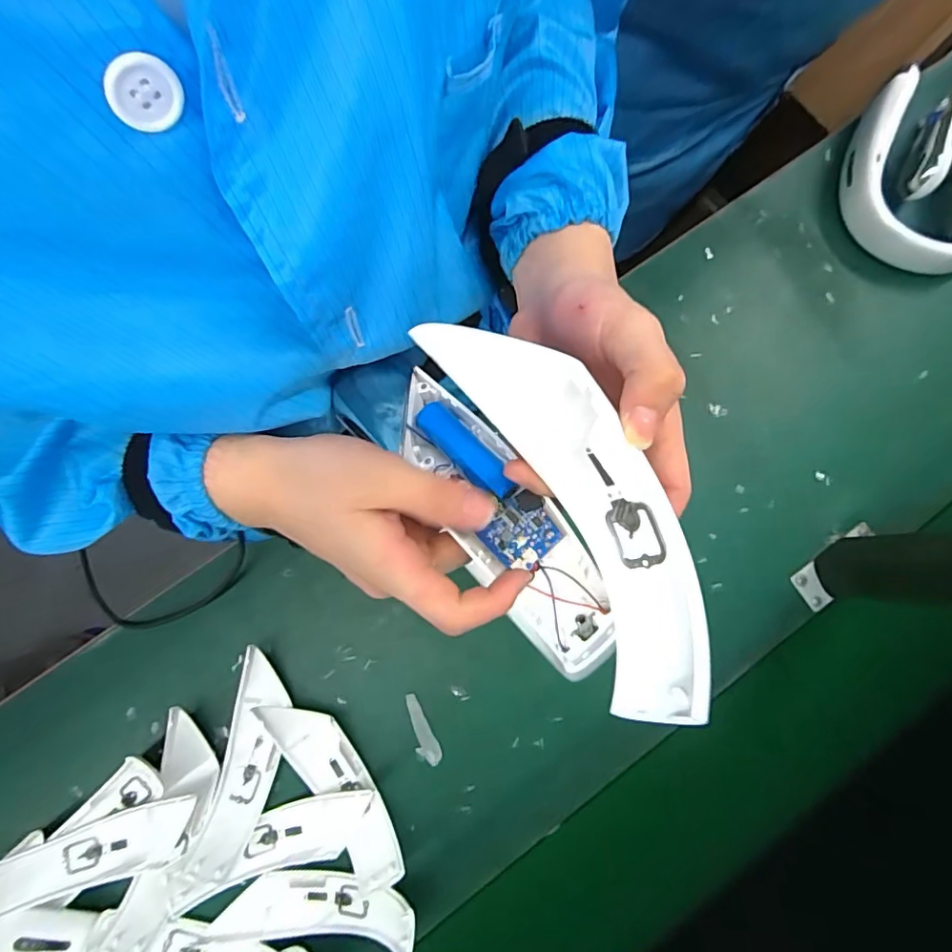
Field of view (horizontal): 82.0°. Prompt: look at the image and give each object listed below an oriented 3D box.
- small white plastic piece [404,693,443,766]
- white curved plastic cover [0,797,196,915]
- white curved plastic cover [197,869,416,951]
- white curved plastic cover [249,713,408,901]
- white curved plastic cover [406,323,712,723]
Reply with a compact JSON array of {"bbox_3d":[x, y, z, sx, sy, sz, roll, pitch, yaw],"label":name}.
[{"bbox_3d":[-0.052,0.235,0.505,0.019,0.004,0.065,-27,83,-6],"label":"small white plastic piece"},{"bbox_3d":[-0.313,0.314,0.454,0.170,0.043,0.052,-17,81,-5],"label":"white curved plastic cover"},{"bbox_3d":[-0.138,0.362,0.456,0.175,0.049,0.052,1,80,-2],"label":"white curved plastic cover"},{"bbox_3d":[-0.122,0.268,0.477,0.053,0.033,0.174,-38,84,-7],"label":"white curved plastic cover"},{"bbox_3d":[0.042,0.008,0.225,0.051,0.049,0.175,-30,89,-7],"label":"white curved plastic cover"}]

